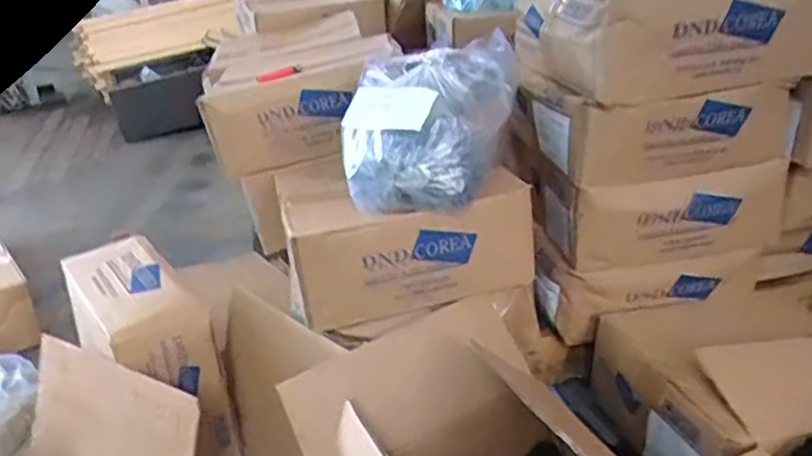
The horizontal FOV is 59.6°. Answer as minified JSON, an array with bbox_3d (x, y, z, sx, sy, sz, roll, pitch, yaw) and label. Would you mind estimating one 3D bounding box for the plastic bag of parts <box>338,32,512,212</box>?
[{"bbox_3d":[0.030,-0.139,0.958,0.213,0.161,0.209,4,25,12],"label":"plastic bag of parts"}]

